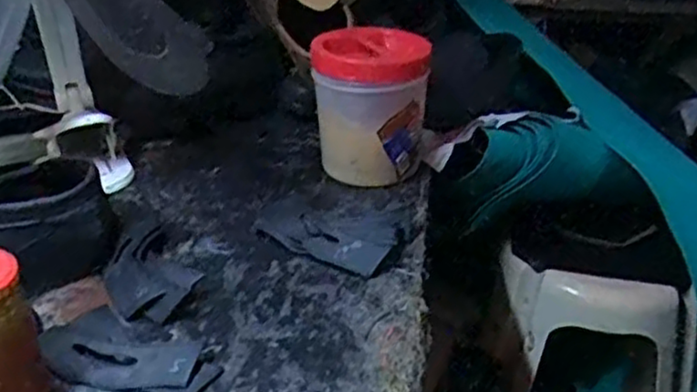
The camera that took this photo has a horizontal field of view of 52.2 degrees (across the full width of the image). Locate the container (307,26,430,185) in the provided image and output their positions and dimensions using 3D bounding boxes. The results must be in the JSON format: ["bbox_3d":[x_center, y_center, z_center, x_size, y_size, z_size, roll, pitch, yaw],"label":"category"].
[{"bbox_3d":[0.023,-0.093,0.740,0.113,0.140,0.110,0,28,2],"label":"container"}]

